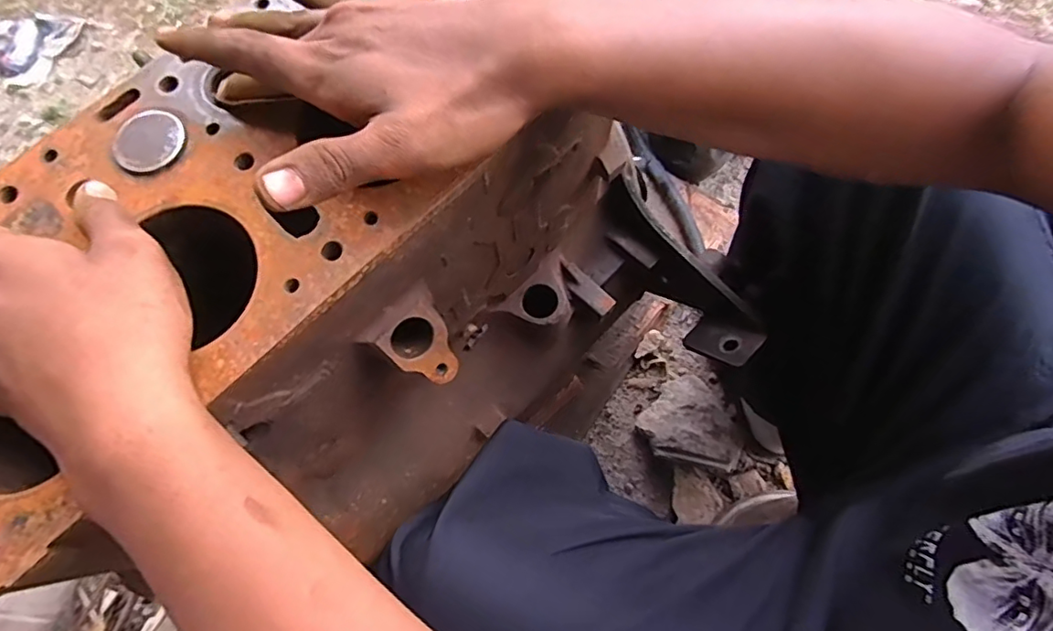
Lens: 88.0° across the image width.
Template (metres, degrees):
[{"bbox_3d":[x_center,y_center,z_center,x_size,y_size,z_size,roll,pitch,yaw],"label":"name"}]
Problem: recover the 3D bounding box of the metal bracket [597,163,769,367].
[{"bbox_3d":[0.150,-0.031,0.557,0.047,0.127,0.206,-39,73,-10],"label":"metal bracket"}]

